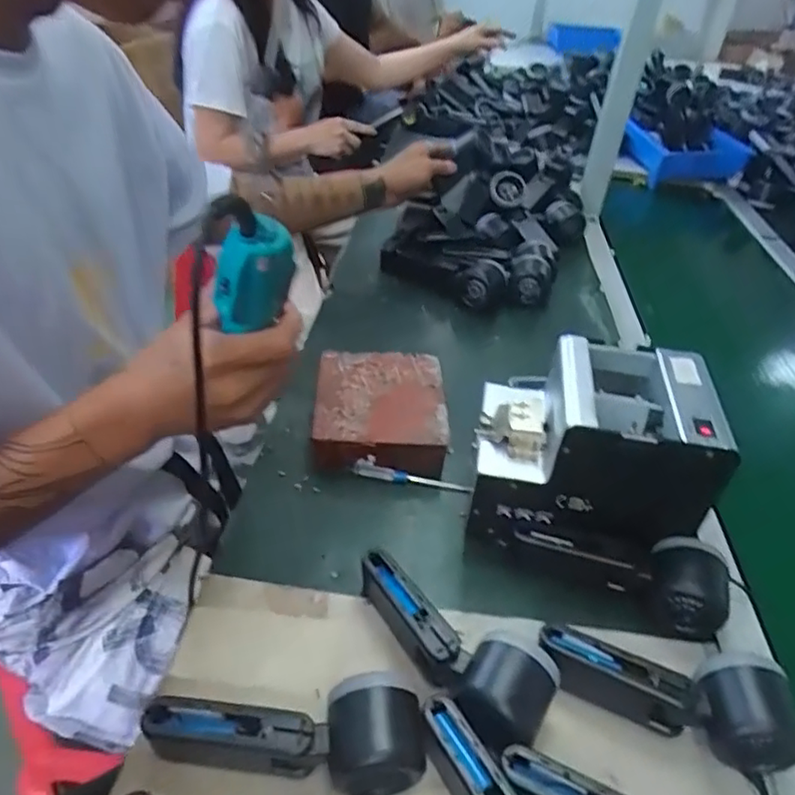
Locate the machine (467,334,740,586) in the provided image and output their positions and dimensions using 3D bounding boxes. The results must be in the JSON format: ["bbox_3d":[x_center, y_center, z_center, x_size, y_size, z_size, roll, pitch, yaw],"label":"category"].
[{"bbox_3d":[0.159,0.050,0.518,0.176,0.149,0.153,8,38,2],"label":"machine"}]

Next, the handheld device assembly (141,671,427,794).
[{"bbox_3d":[-0.068,0.208,0.365,0.164,0.058,0.050,1,39,-6],"label":"handheld device assembly"}]

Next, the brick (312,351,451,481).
[{"bbox_3d":[-0.017,0.016,0.628,0.129,0.056,0.146,3,39,-4],"label":"brick"}]

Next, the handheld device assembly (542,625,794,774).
[{"bbox_3d":[0.177,0.199,0.405,0.165,0.058,0.054,11,39,6],"label":"handheld device assembly"}]

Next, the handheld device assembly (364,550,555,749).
[{"bbox_3d":[0.037,0.172,0.429,0.068,0.057,0.164,-23,47,-31],"label":"handheld device assembly"}]

